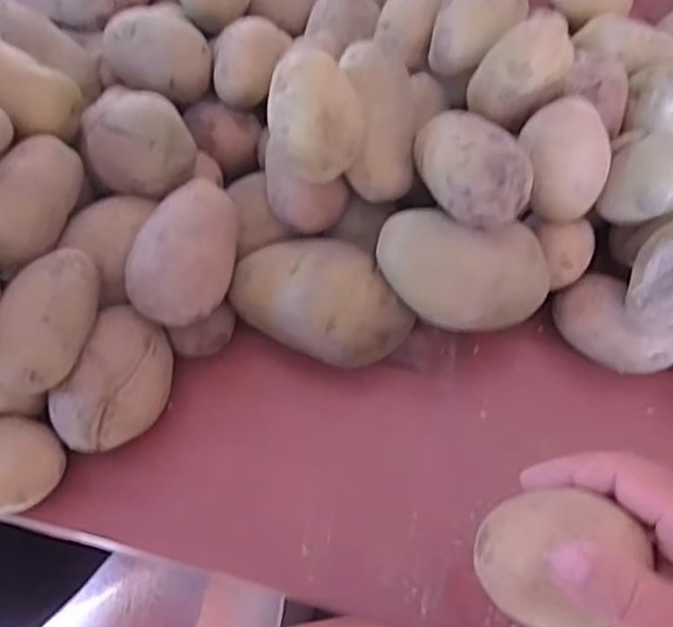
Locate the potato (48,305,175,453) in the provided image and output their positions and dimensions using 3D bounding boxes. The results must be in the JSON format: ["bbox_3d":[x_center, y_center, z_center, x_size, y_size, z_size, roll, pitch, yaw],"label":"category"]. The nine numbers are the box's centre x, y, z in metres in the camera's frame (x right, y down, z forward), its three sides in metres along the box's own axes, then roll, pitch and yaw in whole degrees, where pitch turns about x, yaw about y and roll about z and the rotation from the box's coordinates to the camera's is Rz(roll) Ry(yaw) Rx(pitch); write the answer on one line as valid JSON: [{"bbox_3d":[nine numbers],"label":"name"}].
[{"bbox_3d":[-0.121,0.042,0.392,0.049,0.052,0.077,21,67,12],"label":"potato"}]

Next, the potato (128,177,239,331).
[{"bbox_3d":[-0.082,-0.033,0.383,0.045,0.039,0.081,21,67,12],"label":"potato"}]

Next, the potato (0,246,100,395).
[{"bbox_3d":[-0.153,0.004,0.368,0.042,0.036,0.078,10,66,7],"label":"potato"}]

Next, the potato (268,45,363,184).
[{"bbox_3d":[-0.011,-0.101,0.352,0.044,0.035,0.059,-6,65,0],"label":"potato"}]

